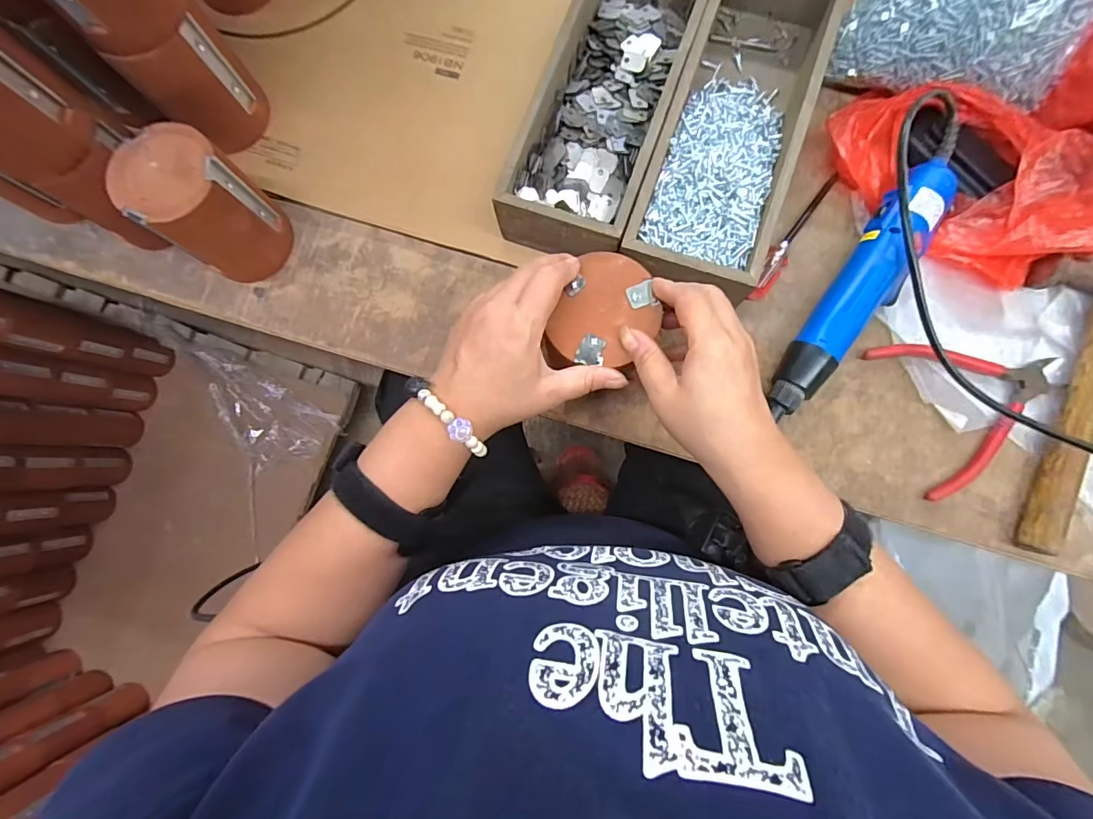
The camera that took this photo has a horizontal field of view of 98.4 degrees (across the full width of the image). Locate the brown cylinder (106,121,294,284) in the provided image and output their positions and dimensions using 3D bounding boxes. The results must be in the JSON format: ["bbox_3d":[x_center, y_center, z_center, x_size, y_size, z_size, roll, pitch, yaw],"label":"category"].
[{"bbox_3d":[-0.265,-0.159,0.377,0.073,0.109,0.070,0,84,2],"label":"brown cylinder"}]

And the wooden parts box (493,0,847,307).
[{"bbox_3d":[0.104,-0.249,0.386,0.199,0.069,0.303,20,85,4],"label":"wooden parts box"}]

